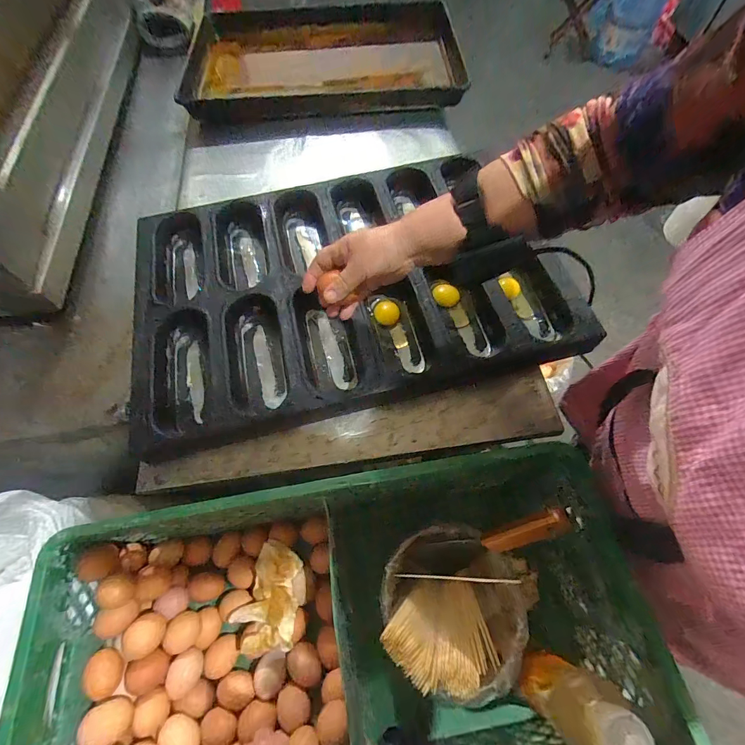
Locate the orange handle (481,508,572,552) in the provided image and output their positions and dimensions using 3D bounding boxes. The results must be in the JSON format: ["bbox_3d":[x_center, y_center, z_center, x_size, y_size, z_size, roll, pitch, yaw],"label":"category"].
[{"bbox_3d":[0.174,0.184,0.424,0.099,0.014,0.028,-29,62,23],"label":"orange handle"}]

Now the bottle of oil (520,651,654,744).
[{"bbox_3d":[0.201,0.320,0.368,0.066,0.162,0.046,-13,64,-5],"label":"bottle of oil"}]

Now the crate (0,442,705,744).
[{"bbox_3d":[-0.035,0.317,0.459,0.653,0.202,0.327,-9,64,-3],"label":"crate"}]

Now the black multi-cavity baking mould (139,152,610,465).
[{"bbox_3d":[-0.042,-0.135,0.544,0.603,0.044,0.392,-13,64,-5],"label":"black multi-cavity baking mould"}]

